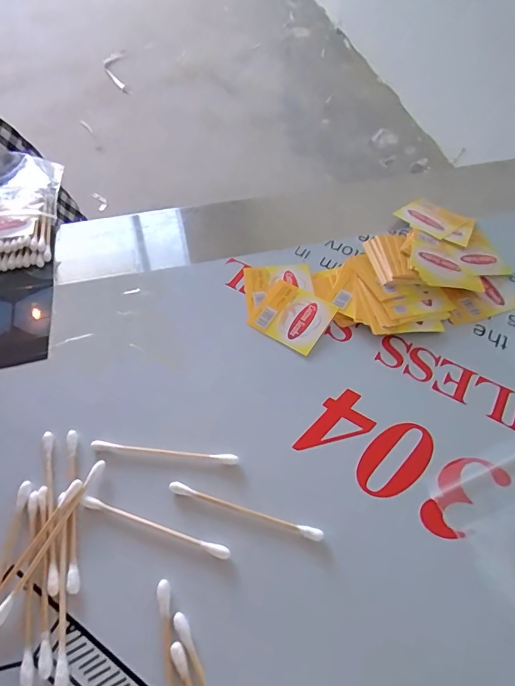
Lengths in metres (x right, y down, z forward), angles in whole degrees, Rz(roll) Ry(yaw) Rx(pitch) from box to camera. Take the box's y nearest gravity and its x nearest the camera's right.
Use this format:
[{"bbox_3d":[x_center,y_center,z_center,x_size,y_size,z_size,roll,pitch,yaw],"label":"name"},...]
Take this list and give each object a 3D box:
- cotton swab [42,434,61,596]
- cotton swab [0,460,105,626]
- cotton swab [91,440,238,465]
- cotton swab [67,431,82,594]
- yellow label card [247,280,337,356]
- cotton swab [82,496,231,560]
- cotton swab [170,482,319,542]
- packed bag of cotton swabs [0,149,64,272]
[{"bbox_3d":[-0.093,0.073,0.185,0.005,0.004,0.071,-14,58,-9],"label":"cotton swab"},{"bbox_3d":[-0.088,0.083,0.178,0.005,0.005,0.071,20,59,12],"label":"cotton swab"},{"bbox_3d":[-0.045,0.052,0.199,0.071,0.004,0.004,5,57,3],"label":"cotton swab"},{"bbox_3d":[-0.084,0.072,0.186,0.004,0.004,0.071,-12,57,-8],"label":"cotton swab"},{"bbox_3d":[0.021,-0.017,0.248,0.043,0.004,0.040,29,61,17],"label":"yellow label card"},{"bbox_3d":[-0.046,0.081,0.182,0.070,0.004,0.004,16,58,10],"label":"cotton swab"},{"bbox_3d":[-0.006,0.076,0.186,0.072,0.004,0.005,15,58,9],"label":"cotton swab"},{"bbox_3d":[-0.179,-0.103,0.299,0.067,0.013,0.135,-11,57,-8],"label":"packed bag of cotton swabs"}]

